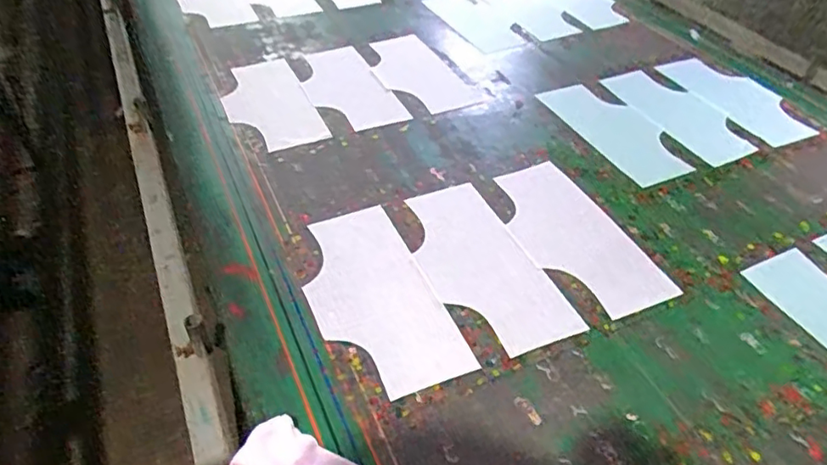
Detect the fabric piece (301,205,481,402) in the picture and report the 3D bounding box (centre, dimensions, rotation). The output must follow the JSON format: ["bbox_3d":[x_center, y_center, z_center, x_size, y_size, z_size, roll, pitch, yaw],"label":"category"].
[{"bbox_3d":[-0.055,0.077,0.744,0.153,0.006,0.301,-14,42,-19],"label":"fabric piece"}]

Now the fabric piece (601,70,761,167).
[{"bbox_3d":[0.494,-0.230,1.084,0.150,0.012,0.323,-12,40,-15],"label":"fabric piece"}]

